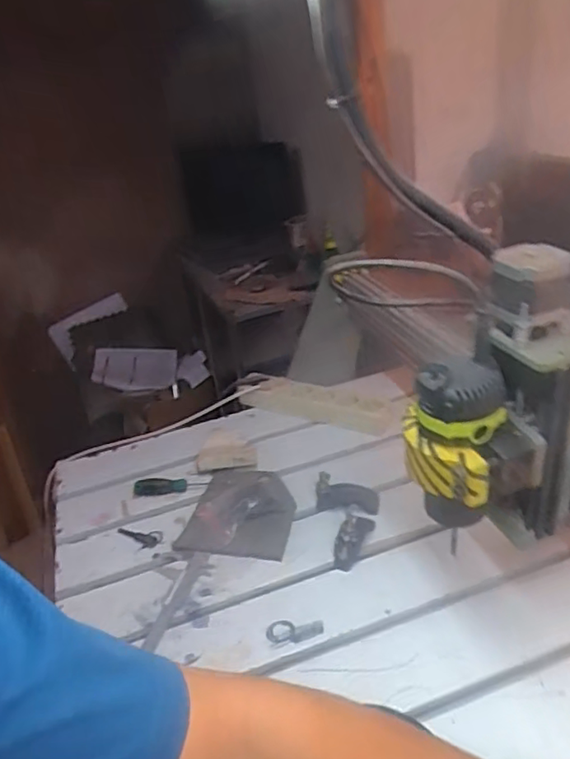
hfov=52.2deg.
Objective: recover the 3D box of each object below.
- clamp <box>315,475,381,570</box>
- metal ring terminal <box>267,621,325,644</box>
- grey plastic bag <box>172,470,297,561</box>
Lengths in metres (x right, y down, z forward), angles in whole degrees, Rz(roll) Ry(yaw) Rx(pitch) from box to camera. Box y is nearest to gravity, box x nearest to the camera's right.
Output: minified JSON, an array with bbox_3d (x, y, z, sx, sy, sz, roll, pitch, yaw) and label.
[{"bbox_3d":[0.092,0.186,0.786,0.086,0.045,0.136,-11,30,-5],"label":"clamp"},{"bbox_3d":[0.012,0.289,0.669,0.066,0.007,0.024,-6,30,3],"label":"metal ring terminal"},{"bbox_3d":[-0.061,0.180,0.837,0.156,0.040,0.170,1,31,15],"label":"grey plastic bag"}]

